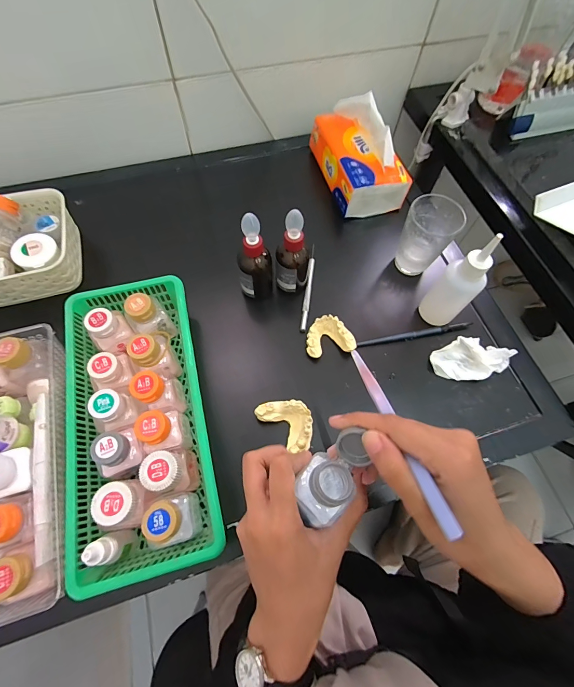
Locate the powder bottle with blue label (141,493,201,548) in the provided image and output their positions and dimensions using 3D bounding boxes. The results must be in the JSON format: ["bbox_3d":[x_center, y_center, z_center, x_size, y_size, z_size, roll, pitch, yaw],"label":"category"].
[{"bbox_3d":[-0.103,0.163,0.308,0.038,0.061,0.038,-12,66,-8],"label":"powder bottle with blue label"}]

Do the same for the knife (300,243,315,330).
[{"bbox_3d":[0.030,-0.081,0.463,0.009,0.009,0.140,8,65,2],"label":"knife"}]

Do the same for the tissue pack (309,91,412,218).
[{"bbox_3d":[0.112,-0.298,0.507,0.096,0.101,0.170,-14,67,-8],"label":"tissue pack"}]

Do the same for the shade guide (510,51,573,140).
[{"bbox_3d":[0.411,-0.356,0.492,0.162,0.103,0.037,-11,66,-7],"label":"shade guide"}]

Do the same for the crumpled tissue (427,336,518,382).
[{"bbox_3d":[0.234,0.020,0.423,0.099,0.017,0.053,0,65,-2],"label":"crumpled tissue"}]

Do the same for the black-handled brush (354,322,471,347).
[{"bbox_3d":[0.167,-0.013,0.435,0.150,0.009,0.010,-10,66,-7],"label":"black-handled brush"}]

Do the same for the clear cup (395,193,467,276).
[{"bbox_3d":[0.185,-0.144,0.448,0.063,0.090,0.060,1,65,-2],"label":"clear cup"}]

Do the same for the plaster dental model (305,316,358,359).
[{"bbox_3d":[0.054,-0.010,0.424,0.060,0.020,0.048,-7,66,-5],"label":"plaster dental model"}]

